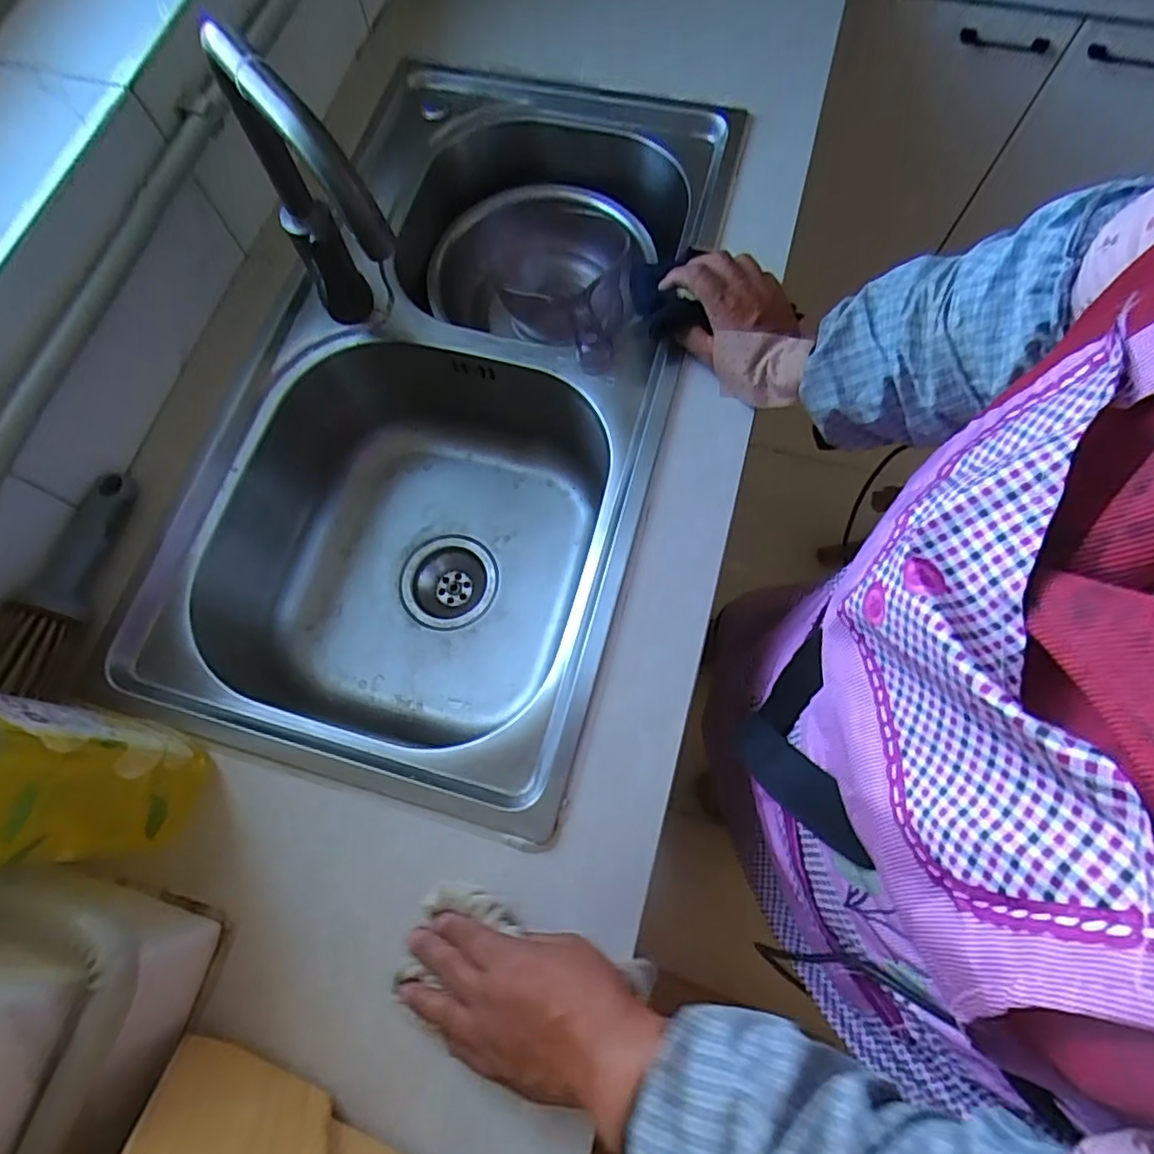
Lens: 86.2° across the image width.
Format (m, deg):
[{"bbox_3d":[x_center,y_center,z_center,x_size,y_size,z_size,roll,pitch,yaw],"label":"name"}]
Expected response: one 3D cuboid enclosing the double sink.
[{"bbox_3d":[-0.116,-0.166,0.650,0.411,0.184,0.730,14,73,7],"label":"double sink"}]

